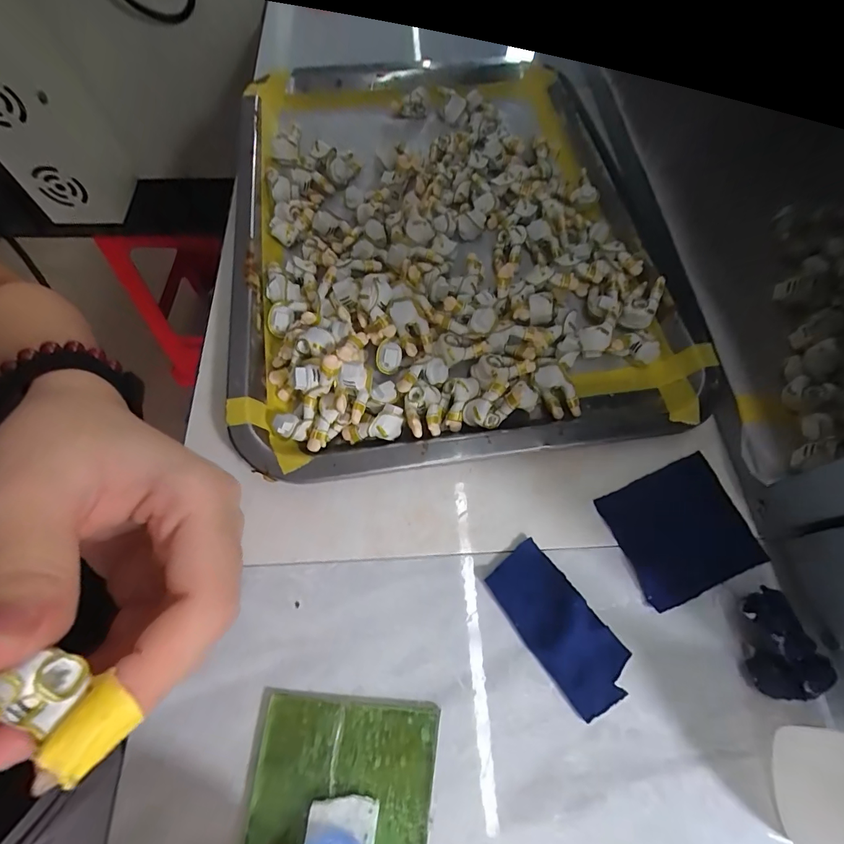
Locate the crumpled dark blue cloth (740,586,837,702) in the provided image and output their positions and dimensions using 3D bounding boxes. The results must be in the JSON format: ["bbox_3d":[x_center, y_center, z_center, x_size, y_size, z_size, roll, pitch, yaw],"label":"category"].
[{"bbox_3d":[0.153,0.094,0.180,0.023,0.022,0.040,2,63,0],"label":"crumpled dark blue cloth"}]

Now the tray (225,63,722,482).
[{"bbox_3d":[0.013,-0.136,0.286,0.263,0.036,0.342,-7,63,-4],"label":"tray"}]

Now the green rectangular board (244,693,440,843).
[{"bbox_3d":[-0.032,0.158,0.154,0.067,0.007,0.097,6,63,2],"label":"green rectangular board"}]

